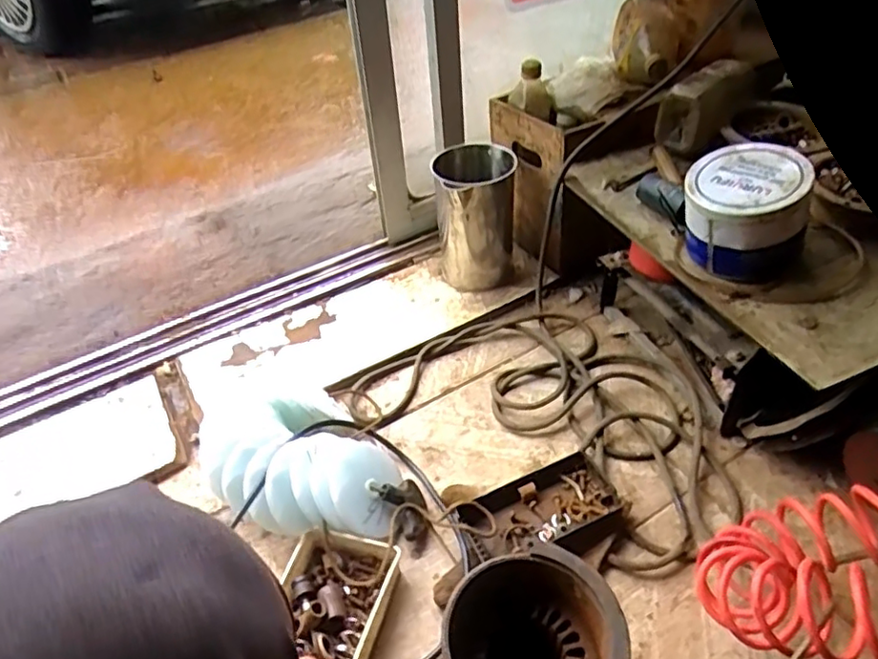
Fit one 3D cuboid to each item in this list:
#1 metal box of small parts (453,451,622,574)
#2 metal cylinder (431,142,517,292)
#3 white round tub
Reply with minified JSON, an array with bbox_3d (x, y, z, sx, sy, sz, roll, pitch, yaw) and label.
[{"bbox_3d":[0.114,0.214,0.724,0.183,0.036,0.094,-19,45,-14],"label":"metal box of small parts"},{"bbox_3d":[0.059,-0.183,1.016,0.124,0.197,0.133,-2,44,3],"label":"metal cylinder"},{"bbox_3d":[0.341,-0.131,0.694,0.123,0.106,0.115,-3,44,3],"label":"white round tub"}]

